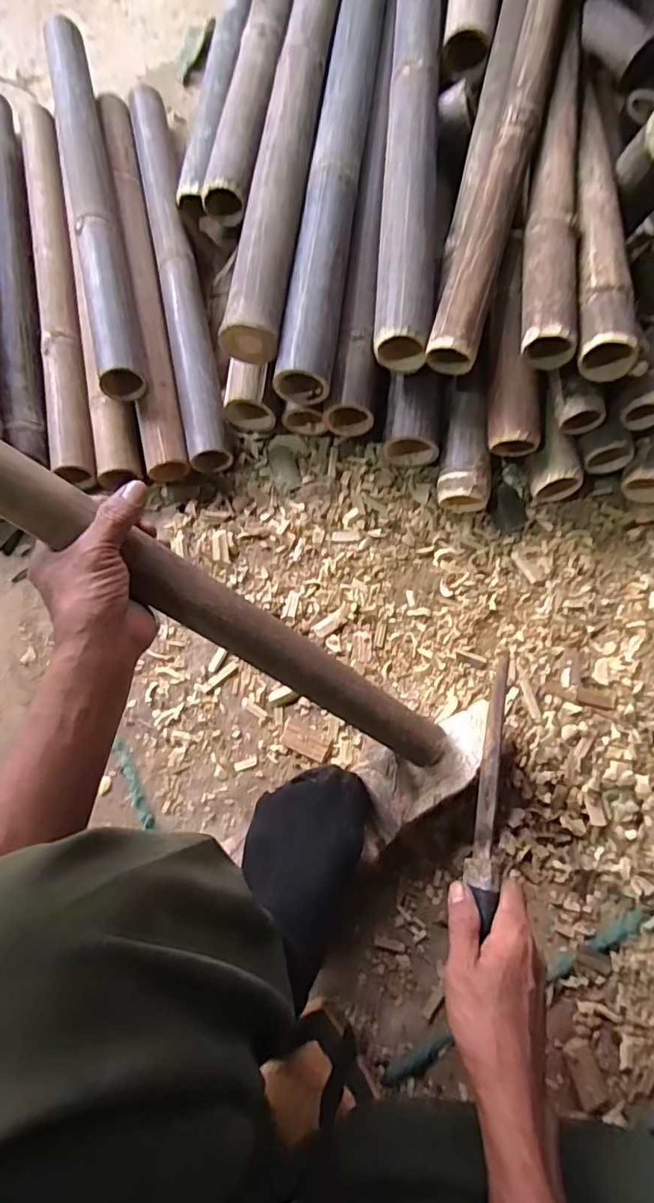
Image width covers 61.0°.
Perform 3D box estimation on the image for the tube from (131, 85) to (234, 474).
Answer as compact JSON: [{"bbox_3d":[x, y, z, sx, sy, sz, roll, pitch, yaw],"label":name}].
[{"bbox_3d":[-0.210,-0.477,0.789,0.059,0.067,0.656,-12,75,-1],"label":"tube"}]

